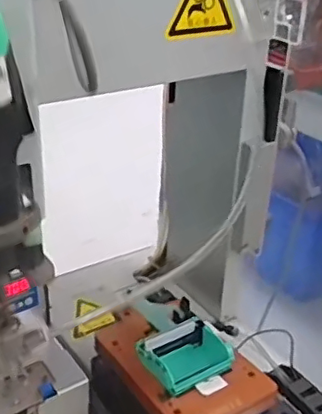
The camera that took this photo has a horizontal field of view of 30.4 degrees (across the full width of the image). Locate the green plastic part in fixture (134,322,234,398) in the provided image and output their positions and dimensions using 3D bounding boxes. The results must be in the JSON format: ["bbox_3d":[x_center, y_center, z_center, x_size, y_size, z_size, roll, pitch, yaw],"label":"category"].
[{"bbox_3d":[0.020,0.129,0.524,0.070,0.020,0.062,-15,33,-30],"label":"green plastic part in fixture"}]

